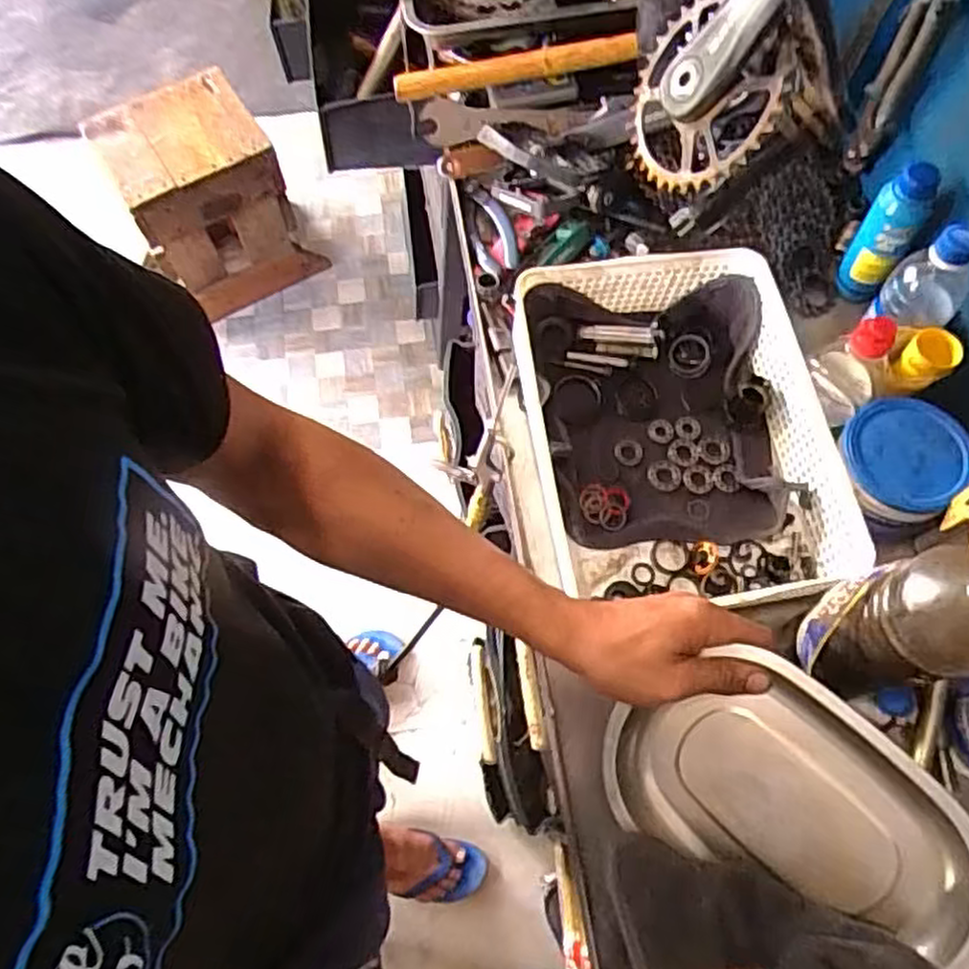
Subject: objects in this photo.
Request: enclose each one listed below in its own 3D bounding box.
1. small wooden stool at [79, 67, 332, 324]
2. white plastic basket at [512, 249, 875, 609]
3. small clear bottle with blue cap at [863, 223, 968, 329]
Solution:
[{"bbox_3d":[-0.594,-0.618,1.643,0.328,0.393,0.262,-28,71,-11],"label":"small wooden stool"},{"bbox_3d":[0.178,-0.056,0.686,0.259,0.078,0.308,-11,68,-5],"label":"white plastic basket"},{"bbox_3d":[0.395,-0.176,0.655,0.050,0.127,0.054,-6,68,-3],"label":"small clear bottle with blue cap"}]

